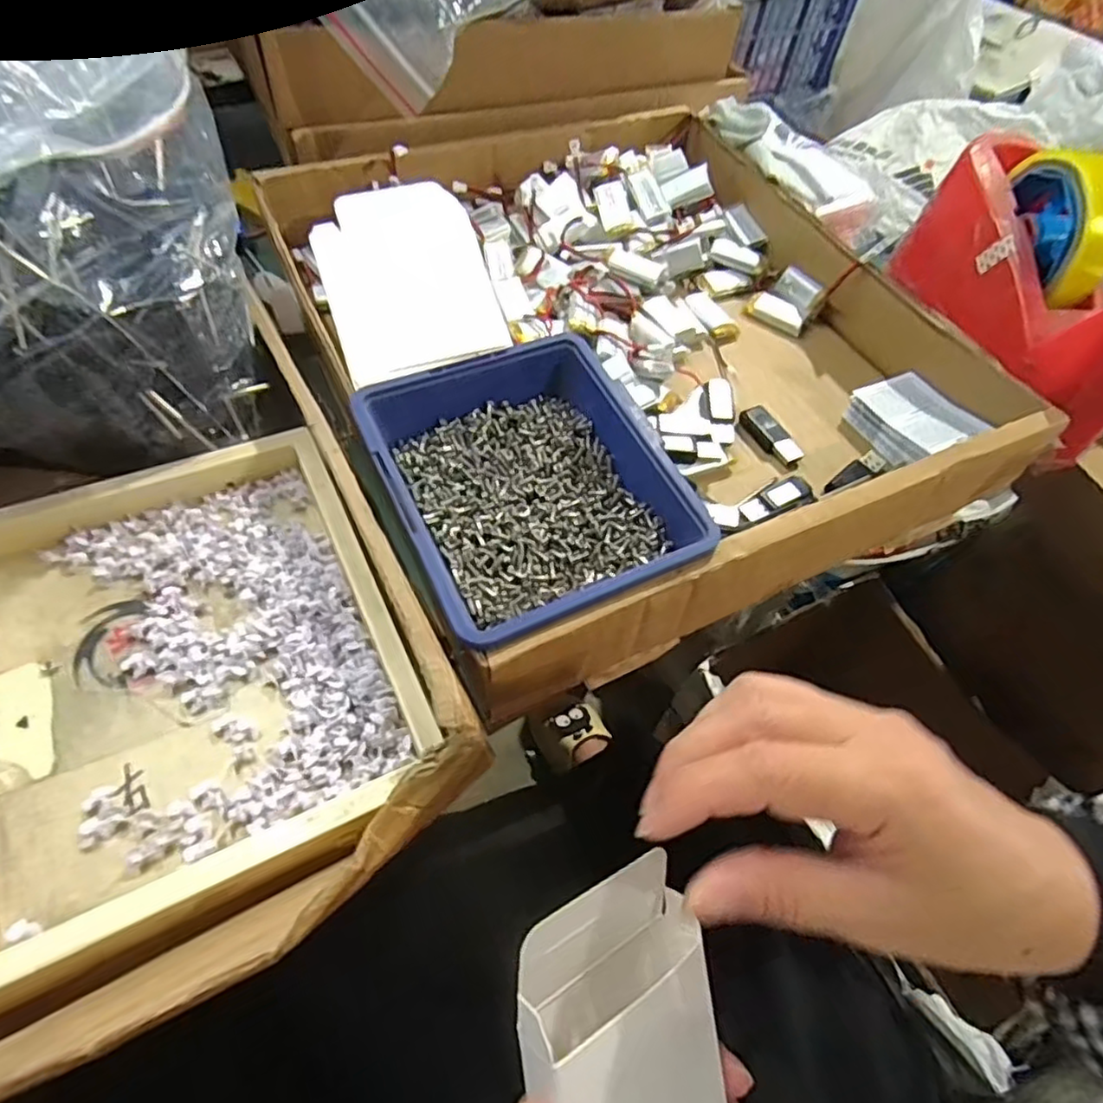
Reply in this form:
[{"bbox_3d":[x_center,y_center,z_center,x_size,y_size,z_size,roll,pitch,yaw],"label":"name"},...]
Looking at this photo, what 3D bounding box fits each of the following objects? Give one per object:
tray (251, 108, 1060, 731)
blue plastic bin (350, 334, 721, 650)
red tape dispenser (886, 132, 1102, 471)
[{"bbox_3d":[0.050,-0.142,0.398,0.361,0.069,0.379,-20,61,-18],"label":"tray"},{"bbox_3d":[-0.009,-0.028,0.305,0.121,0.047,0.137,-22,61,-19],"label":"blue plastic bin"},{"bbox_3d":[0.286,-0.164,0.389,0.063,0.097,0.199,-5,57,-9],"label":"red tape dispenser"}]

